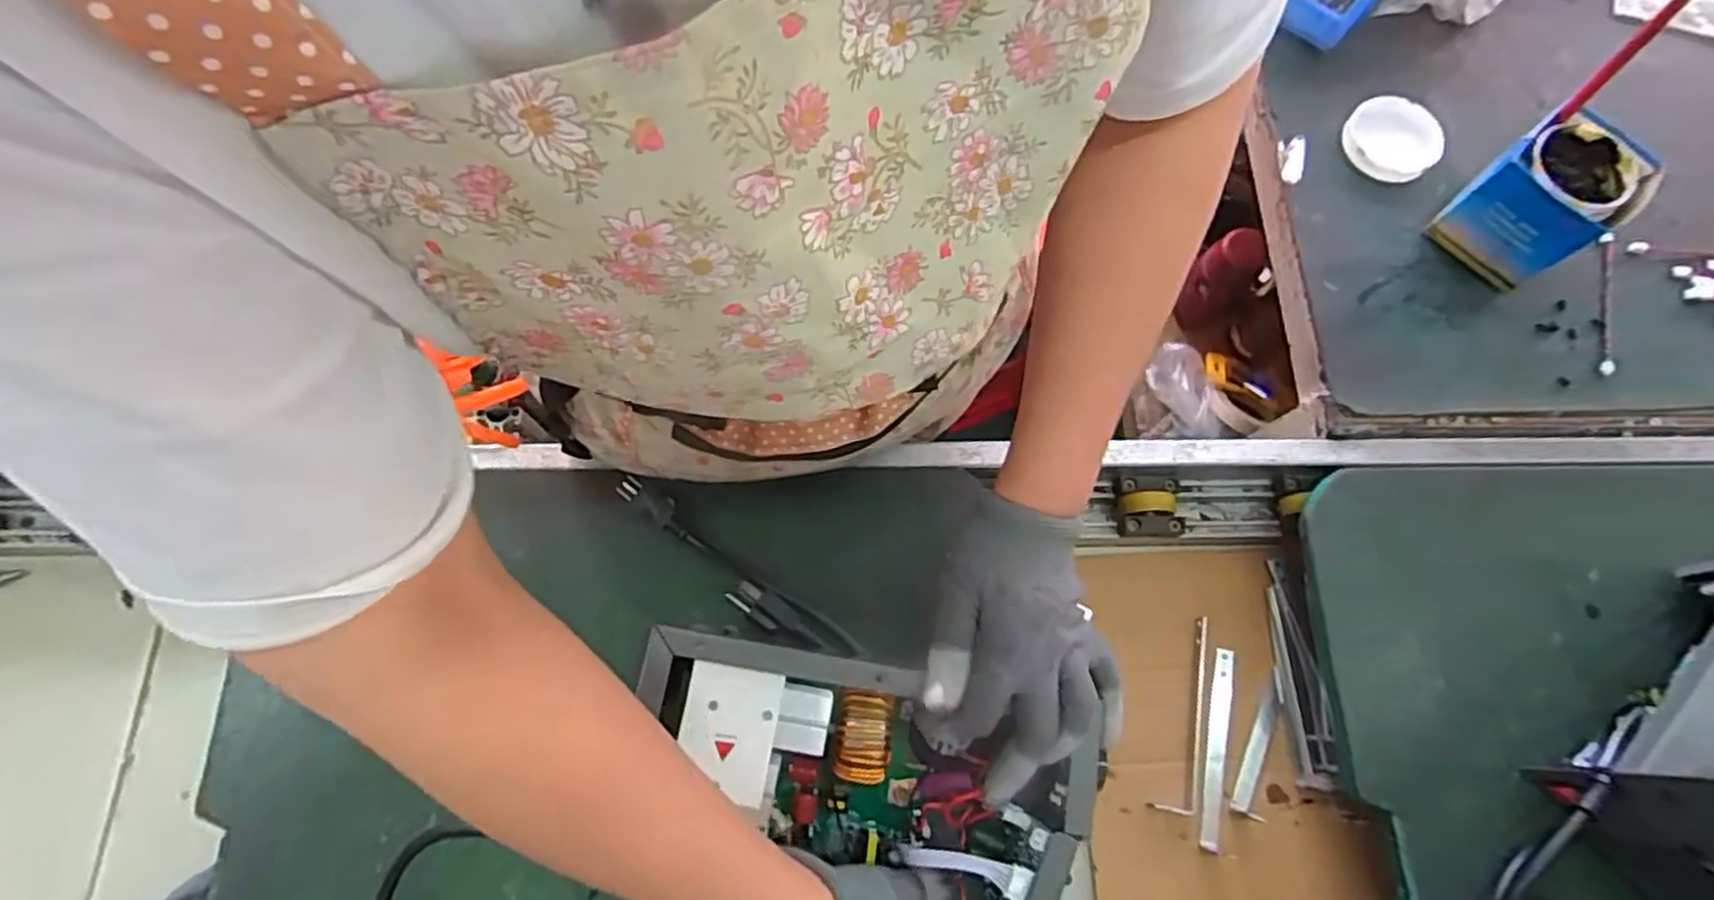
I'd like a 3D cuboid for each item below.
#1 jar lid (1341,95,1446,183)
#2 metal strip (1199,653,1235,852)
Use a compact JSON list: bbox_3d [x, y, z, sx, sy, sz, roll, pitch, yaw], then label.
[{"bbox_3d":[0.517,-0.301,0.739,0.081,0.021,0.086,0,71,-1],"label":"jar lid"},{"bbox_3d":[0.307,0.252,0.650,0.018,0.011,0.159,12,69,8],"label":"metal strip"}]

